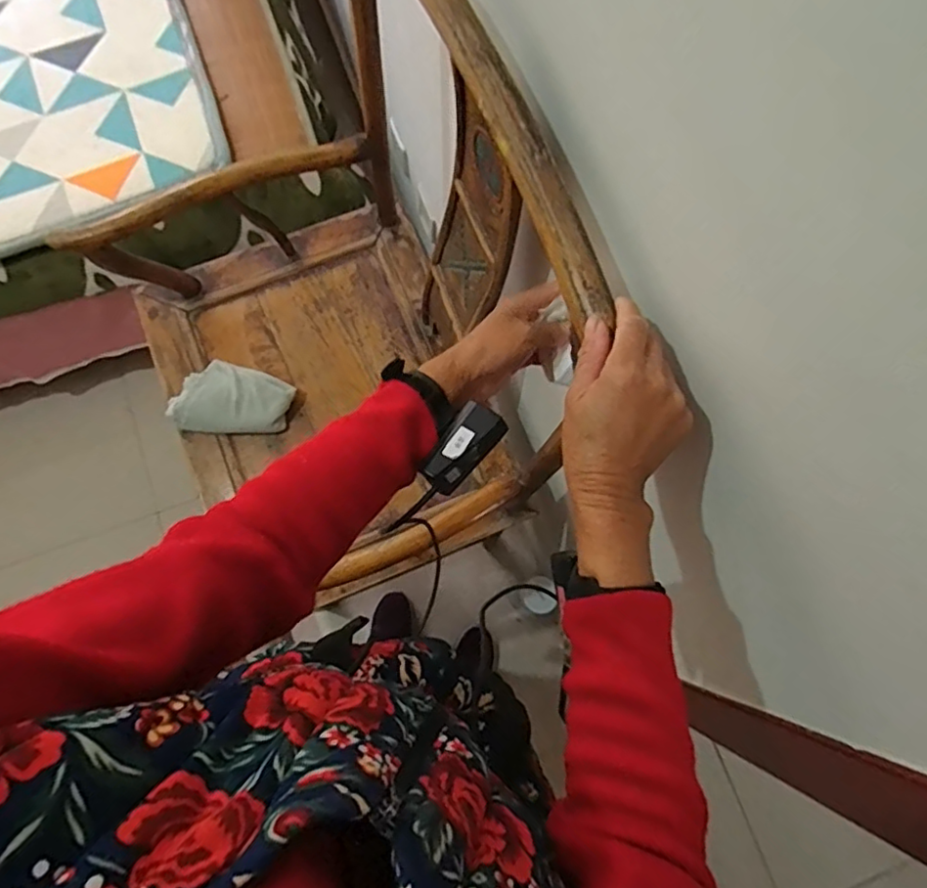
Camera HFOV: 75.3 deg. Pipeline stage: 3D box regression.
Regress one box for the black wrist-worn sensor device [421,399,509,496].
[{"bbox_3d":[0.000,0.004,0.448,0.032,0.019,0.069,41,80,8],"label":"black wrist-worn sensor device"}]

